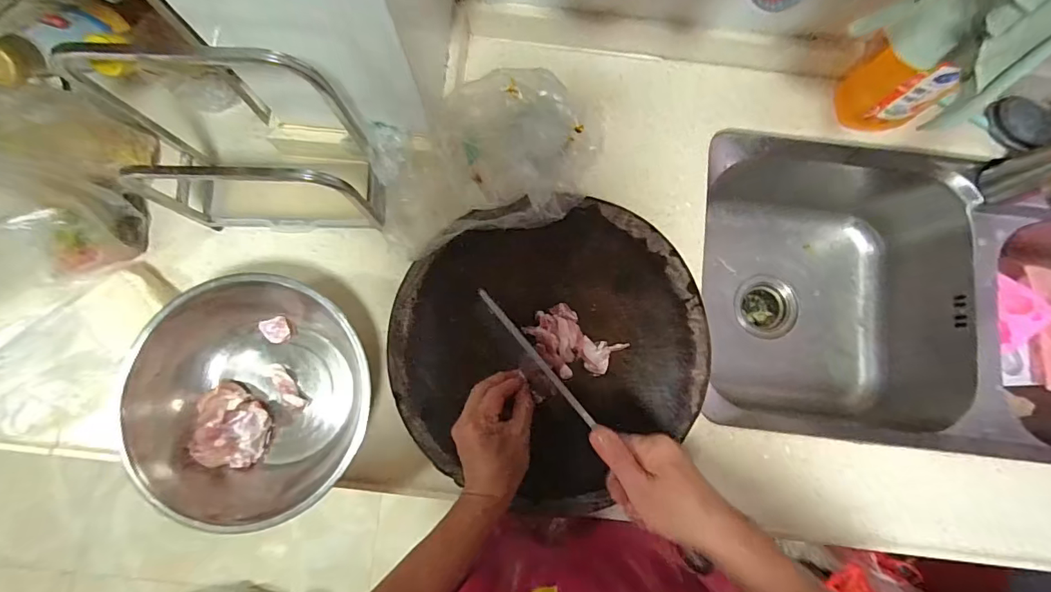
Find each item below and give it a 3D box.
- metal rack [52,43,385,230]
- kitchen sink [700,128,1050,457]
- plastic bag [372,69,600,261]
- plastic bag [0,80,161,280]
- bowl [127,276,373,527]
[{"bbox_3d":[-0.287,-0.142,0.480,0.232,0.228,0.088,2,81,0],"label":"metal rack"},{"bbox_3d":[0.627,0.000,0.710,0.725,0.230,0.425,3,81,0],"label":"kitchen sink"},{"bbox_3d":[-0.042,-0.147,0.533,0.252,0.118,0.154,-13,82,-2],"label":"plastic bag"},{"bbox_3d":[-0.522,-0.124,0.504,0.092,0.158,0.197,6,81,0],"label":"plastic bag"},{"bbox_3d":[-0.296,0.113,0.530,0.248,0.110,0.253,0,81,0],"label":"bowl"}]

